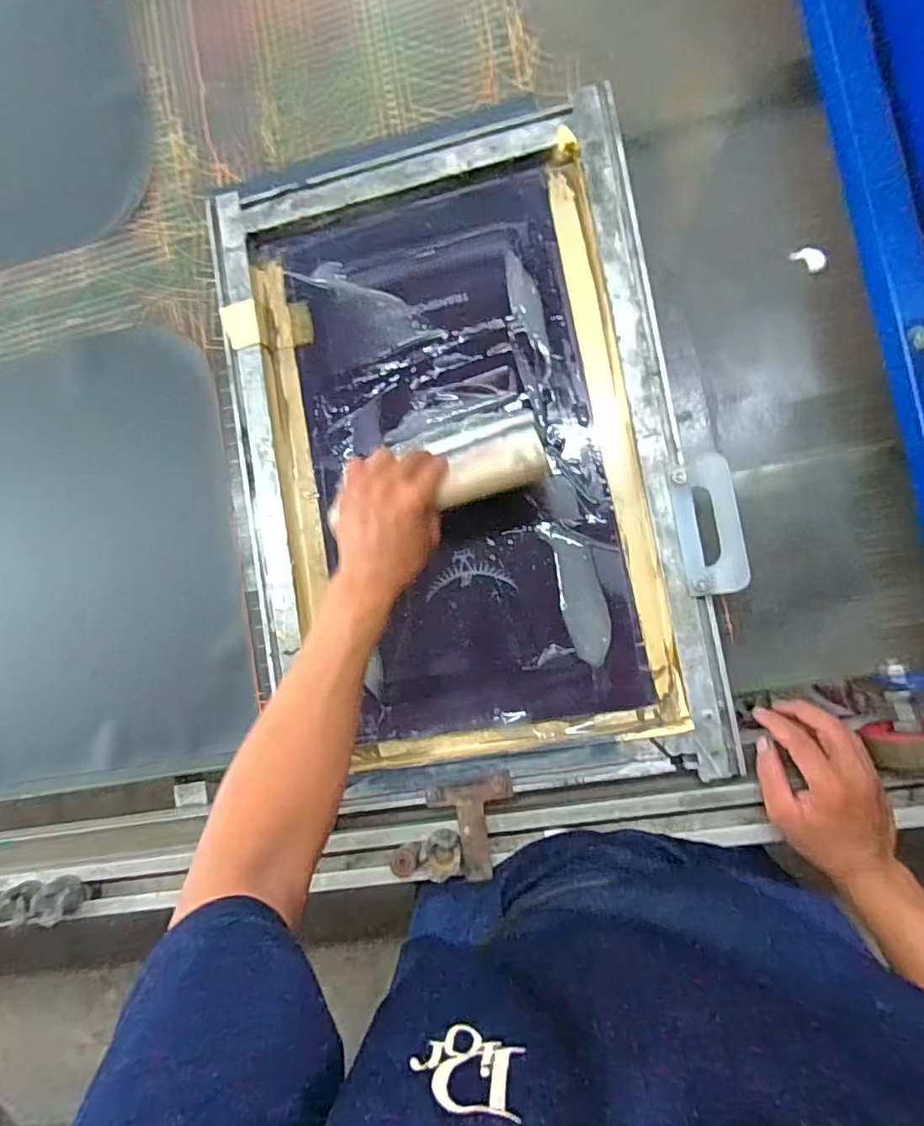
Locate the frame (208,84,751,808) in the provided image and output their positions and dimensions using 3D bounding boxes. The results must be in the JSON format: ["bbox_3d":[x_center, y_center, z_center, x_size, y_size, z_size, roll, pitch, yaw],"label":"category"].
[{"bbox_3d":[-0.005,-0.105,0.581,0.433,0.038,0.633,-10,86,8],"label":"frame"}]

